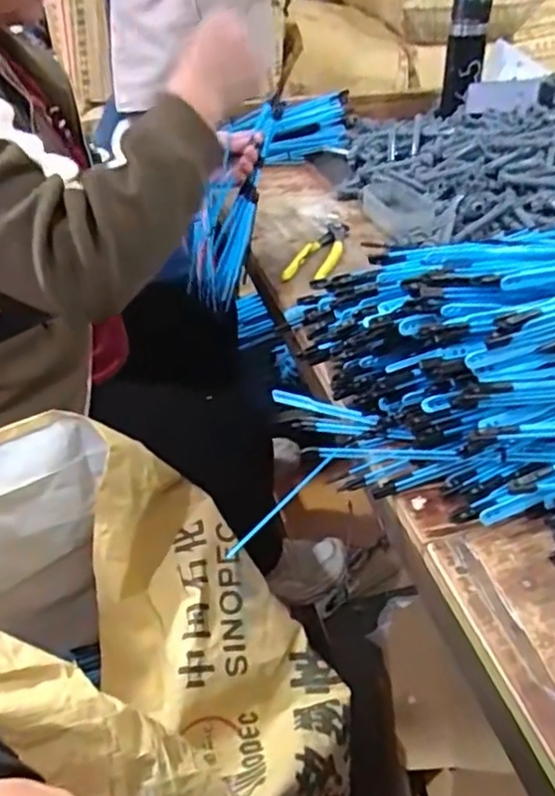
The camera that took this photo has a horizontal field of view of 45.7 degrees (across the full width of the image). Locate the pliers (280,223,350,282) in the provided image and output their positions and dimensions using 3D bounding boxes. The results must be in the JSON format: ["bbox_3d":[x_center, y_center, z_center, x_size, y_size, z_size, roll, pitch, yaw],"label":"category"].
[{"bbox_3d":[0.053,-0.187,0.830,0.045,0.013,0.159,10,38,16],"label":"pliers"}]

